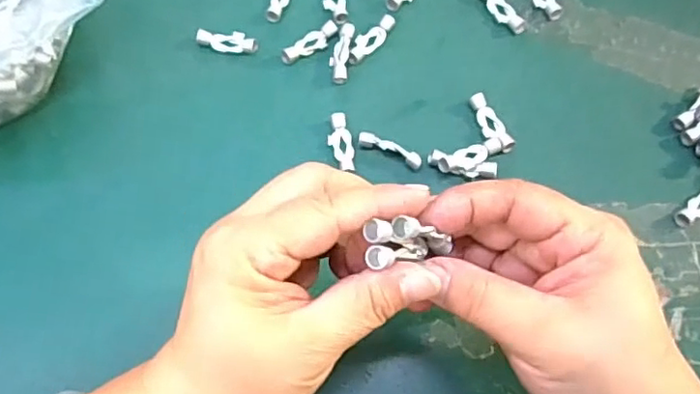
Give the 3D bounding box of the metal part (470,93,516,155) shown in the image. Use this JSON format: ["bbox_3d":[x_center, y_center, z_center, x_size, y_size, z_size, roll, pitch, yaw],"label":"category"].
[{"bbox_3d":[0.080,-0.042,0.335,0.013,0.004,0.037,-21,73,-8],"label":"metal part"}]

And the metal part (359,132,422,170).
[{"bbox_3d":[0.022,-0.026,0.328,0.037,0.009,0.009,20,72,6],"label":"metal part"}]

